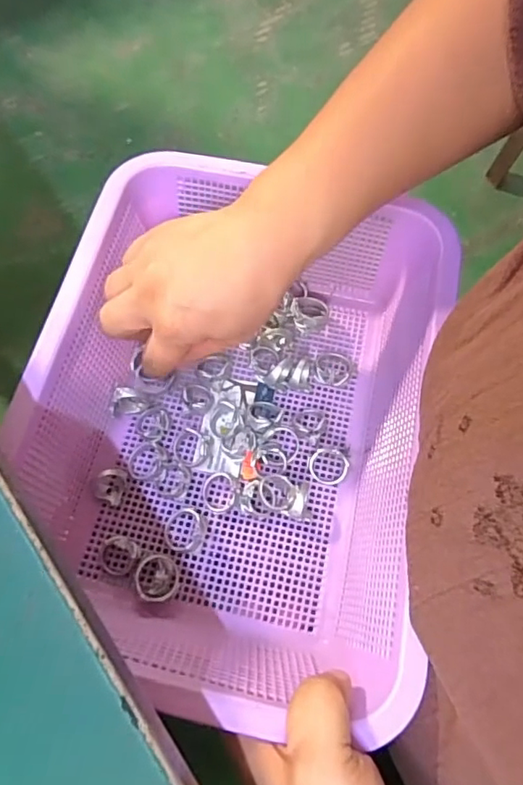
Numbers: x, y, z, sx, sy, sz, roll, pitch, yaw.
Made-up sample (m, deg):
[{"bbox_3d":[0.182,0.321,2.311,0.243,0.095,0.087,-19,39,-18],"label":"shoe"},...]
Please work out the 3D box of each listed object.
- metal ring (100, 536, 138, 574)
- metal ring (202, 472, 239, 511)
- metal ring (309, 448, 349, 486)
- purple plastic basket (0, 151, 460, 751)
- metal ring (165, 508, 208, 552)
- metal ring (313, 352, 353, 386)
[{"bbox_3d":[-0.084,0.096,0.317,0.021,0.007,0.021,1,73,-2],"label":"metal ring"},{"bbox_3d":[-0.026,0.062,0.337,0.022,0.005,0.024,1,73,-2],"label":"metal ring"},{"bbox_3d":[0.044,0.047,0.345,0.025,0.007,0.024,-1,74,3],"label":"metal ring"},{"bbox_3d":[-0.018,0.009,0.317,0.216,0.095,0.286,15,73,3],"label":"purple plastic basket"},{"bbox_3d":[-0.046,0.083,0.328,0.025,0.005,0.026,1,73,-2],"label":"metal ring"},{"bbox_3d":[0.049,-0.017,0.371,0.027,0.007,0.026,0,73,-2],"label":"metal ring"}]

